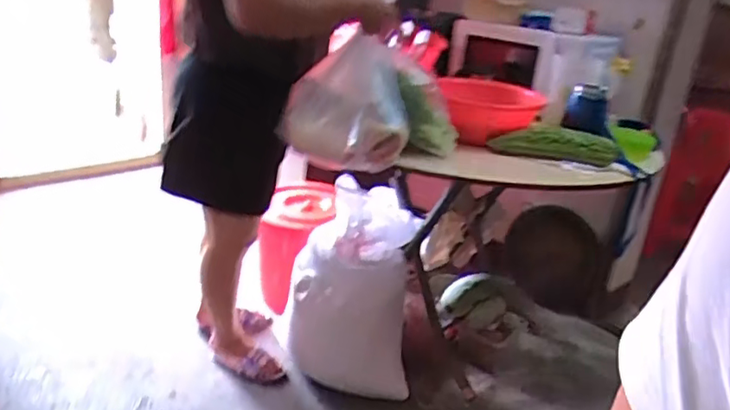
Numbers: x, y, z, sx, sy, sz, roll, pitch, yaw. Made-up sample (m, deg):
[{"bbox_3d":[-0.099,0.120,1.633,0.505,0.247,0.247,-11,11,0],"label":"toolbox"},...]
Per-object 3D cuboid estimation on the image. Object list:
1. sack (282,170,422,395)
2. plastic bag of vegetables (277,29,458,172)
[{"bbox_3d":[-0.038,0.231,1.618,0.324,0.528,0.214,2,22,-8],"label":"sack"},{"bbox_3d":[0.013,-0.211,1.261,0.391,0.258,0.141,0,23,-14],"label":"plastic bag of vegetables"}]

